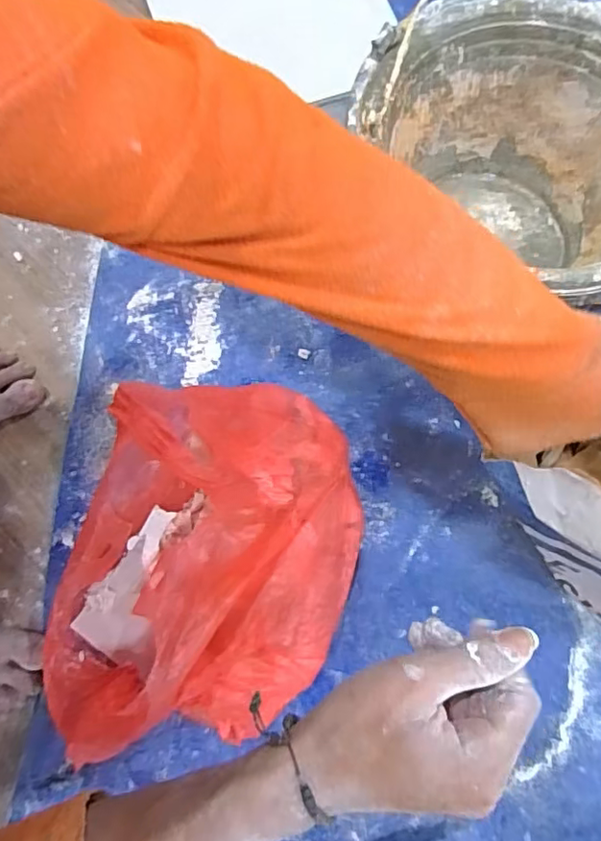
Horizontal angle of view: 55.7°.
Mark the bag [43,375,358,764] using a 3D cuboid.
[{"bbox_3d":[-0.069,0.116,0.472,0.227,0.191,0.310,20,79,1],"label":"bag"}]

